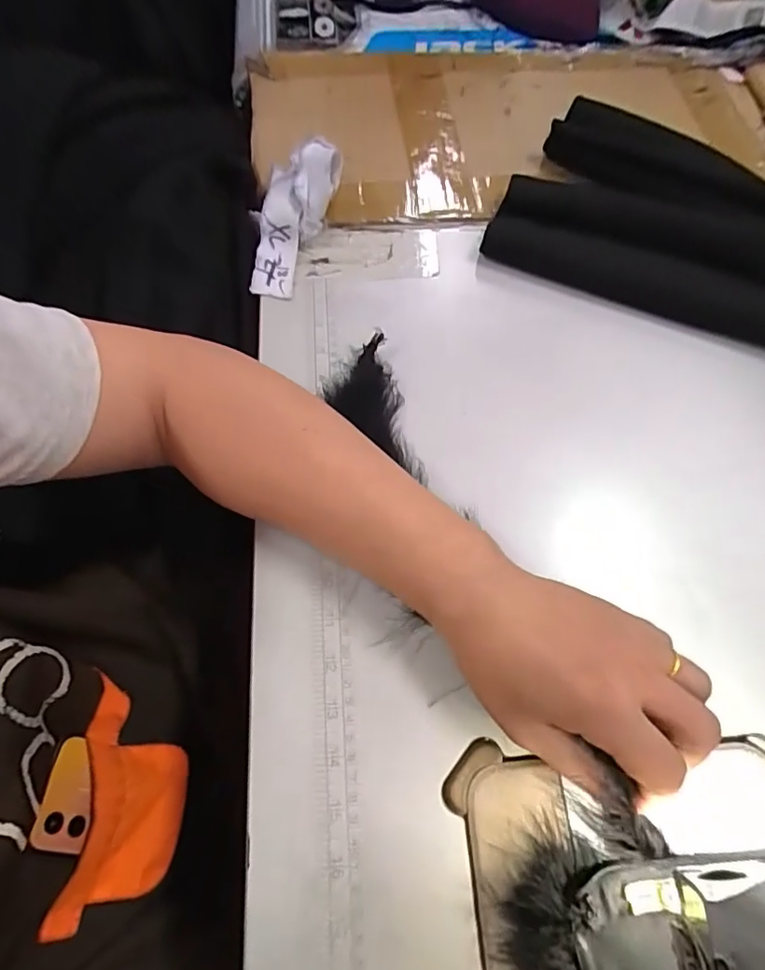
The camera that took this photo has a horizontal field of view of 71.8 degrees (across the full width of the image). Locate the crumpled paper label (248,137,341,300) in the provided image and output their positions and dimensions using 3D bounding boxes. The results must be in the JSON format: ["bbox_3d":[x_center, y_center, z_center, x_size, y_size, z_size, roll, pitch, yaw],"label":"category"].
[{"bbox_3d":[-0.080,-0.226,0.449,0.062,0.018,0.140,19,88,10],"label":"crumpled paper label"}]

